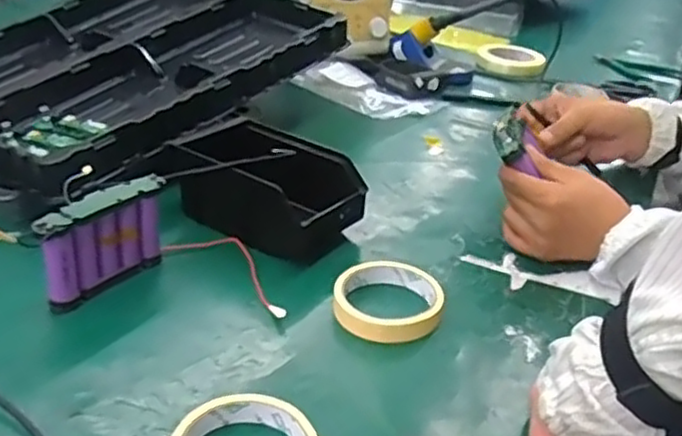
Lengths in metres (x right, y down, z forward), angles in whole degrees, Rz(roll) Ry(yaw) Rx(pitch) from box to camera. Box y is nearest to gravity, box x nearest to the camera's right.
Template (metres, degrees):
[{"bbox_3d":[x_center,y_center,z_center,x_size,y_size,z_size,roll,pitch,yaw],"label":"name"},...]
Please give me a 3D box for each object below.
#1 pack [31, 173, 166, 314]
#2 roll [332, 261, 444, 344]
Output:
[{"bbox_3d":[-0.194,0.019,0.568,0.020,0.079,0.113,22,34,27],"label":"pack"},{"bbox_3d":[0.041,0.068,0.575,0.087,0.022,0.091,4,30,-2],"label":"roll"}]

